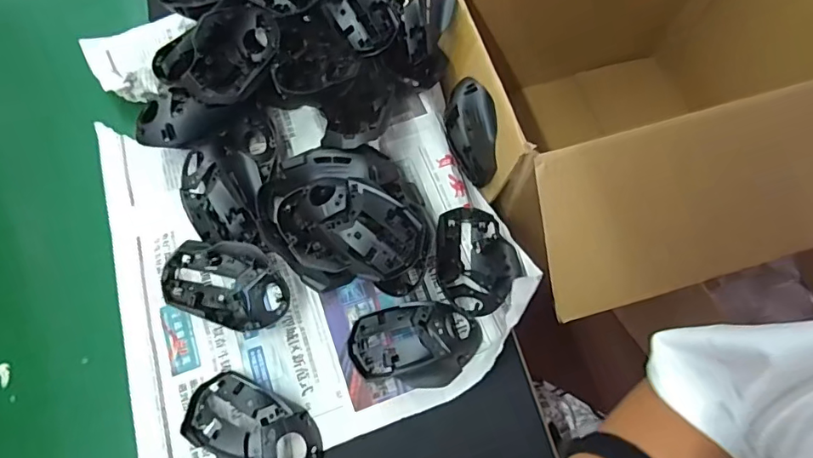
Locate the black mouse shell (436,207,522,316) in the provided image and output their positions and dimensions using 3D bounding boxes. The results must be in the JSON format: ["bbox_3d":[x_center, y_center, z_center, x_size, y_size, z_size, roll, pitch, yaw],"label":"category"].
[{"bbox_3d":[0.064,0.028,0.472,0.070,0.030,0.105,-15,66,-6],"label":"black mouse shell"}]

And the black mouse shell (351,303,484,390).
[{"bbox_3d":[0.008,0.101,0.442,0.116,0.030,0.069,-3,66,-1],"label":"black mouse shell"}]

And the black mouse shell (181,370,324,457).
[{"bbox_3d":[-0.128,0.168,0.412,0.116,0.033,0.071,28,69,12],"label":"black mouse shell"}]

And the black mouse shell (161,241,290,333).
[{"bbox_3d":[-0.161,0.052,0.452,0.108,0.049,0.066,13,66,6],"label":"black mouse shell"}]

